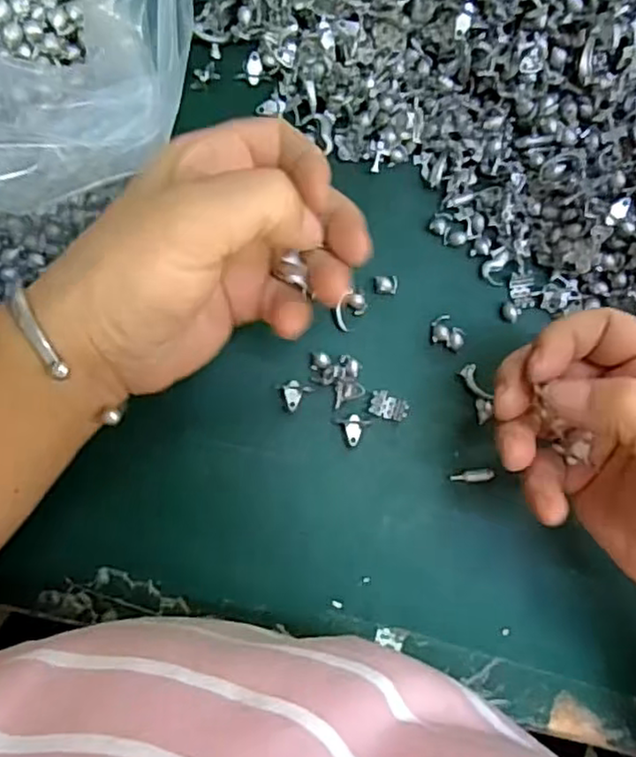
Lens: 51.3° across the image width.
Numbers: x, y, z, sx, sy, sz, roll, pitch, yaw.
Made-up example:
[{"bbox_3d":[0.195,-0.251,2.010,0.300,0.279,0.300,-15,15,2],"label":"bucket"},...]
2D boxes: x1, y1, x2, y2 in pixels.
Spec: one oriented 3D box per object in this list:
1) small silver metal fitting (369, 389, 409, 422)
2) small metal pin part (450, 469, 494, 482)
[{"bbox_3d":[0.032,0.013,0.304,0.017,0.004,0.011,22,83,-3],"label":"small silver metal fitting"},{"bbox_3d":[0.071,0.045,0.305,0.020,0.004,0.006,-5,85,-6],"label":"small metal pin part"}]

